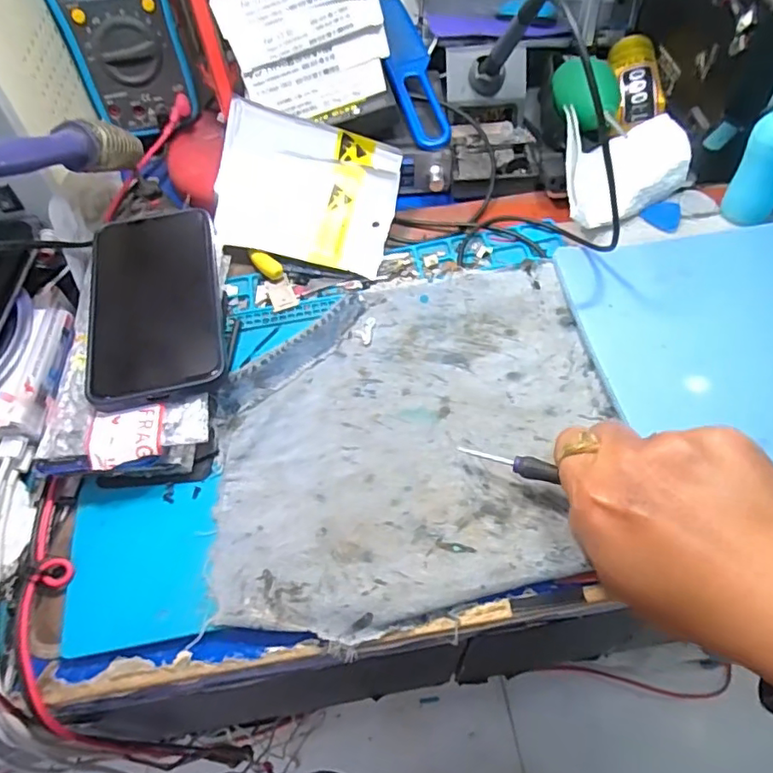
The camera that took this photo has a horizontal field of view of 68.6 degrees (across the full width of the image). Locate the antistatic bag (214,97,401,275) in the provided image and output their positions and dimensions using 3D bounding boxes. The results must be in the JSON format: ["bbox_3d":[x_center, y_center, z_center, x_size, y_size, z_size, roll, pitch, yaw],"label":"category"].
[{"bbox_3d":[-0.063,-0.148,0.429,0.139,0.012,0.104,14,91,6],"label":"antistatic bag"}]

